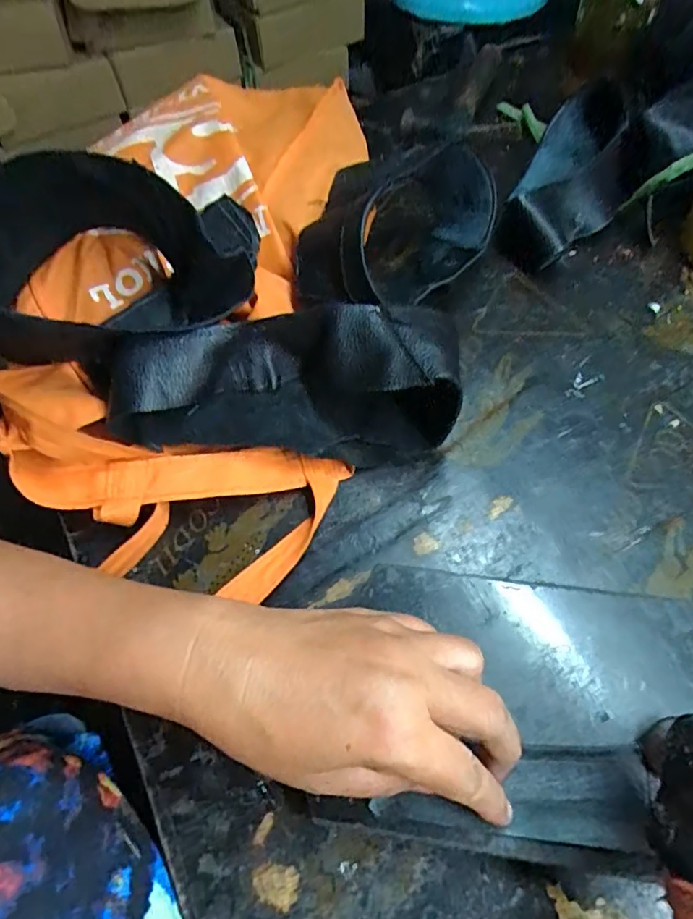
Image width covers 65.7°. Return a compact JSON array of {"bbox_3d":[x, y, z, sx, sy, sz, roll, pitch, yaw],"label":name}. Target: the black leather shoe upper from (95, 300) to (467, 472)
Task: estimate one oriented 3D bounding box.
[{"bbox_3d":[-0.041,-0.046,0.366,0.220,0.082,0.075,-3,58,2],"label":"black leather shoe upper"}]

